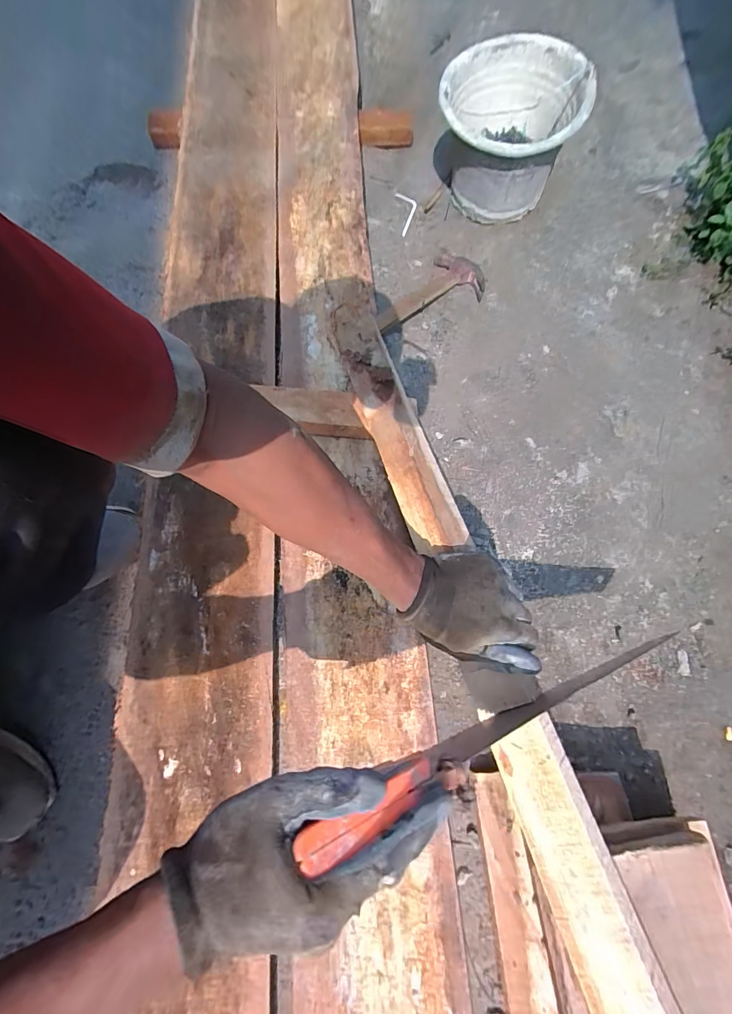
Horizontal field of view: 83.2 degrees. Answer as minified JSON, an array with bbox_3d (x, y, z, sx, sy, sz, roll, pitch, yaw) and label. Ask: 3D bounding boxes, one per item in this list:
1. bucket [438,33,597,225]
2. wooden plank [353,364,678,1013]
[{"bbox_3d":[0.236,-0.637,0.724,0.219,0.196,0.245,10,71,8],"label":"bucket"},{"bbox_3d":[0.133,0.191,0.397,0.062,0.022,0.825,-32,63,27],"label":"wooden plank"}]

